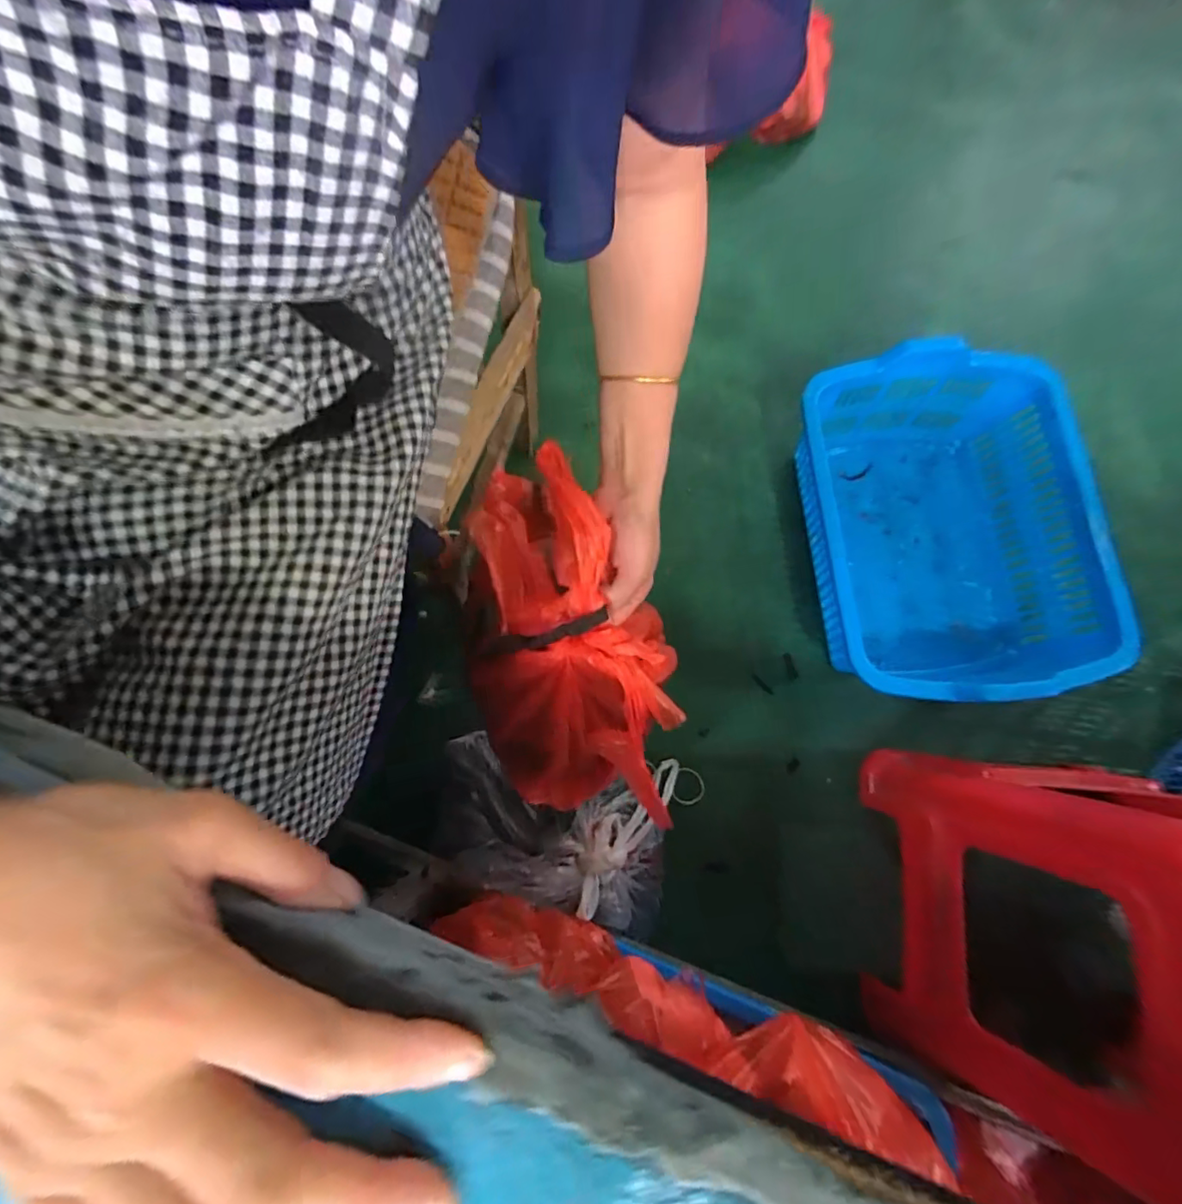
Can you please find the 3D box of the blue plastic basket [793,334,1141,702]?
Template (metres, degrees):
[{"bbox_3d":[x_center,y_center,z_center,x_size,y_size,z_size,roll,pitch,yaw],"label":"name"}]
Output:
[{"bbox_3d":[0.543,-0.121,0.905,0.406,0.228,0.548,-5,77,-3],"label":"blue plastic basket"}]

